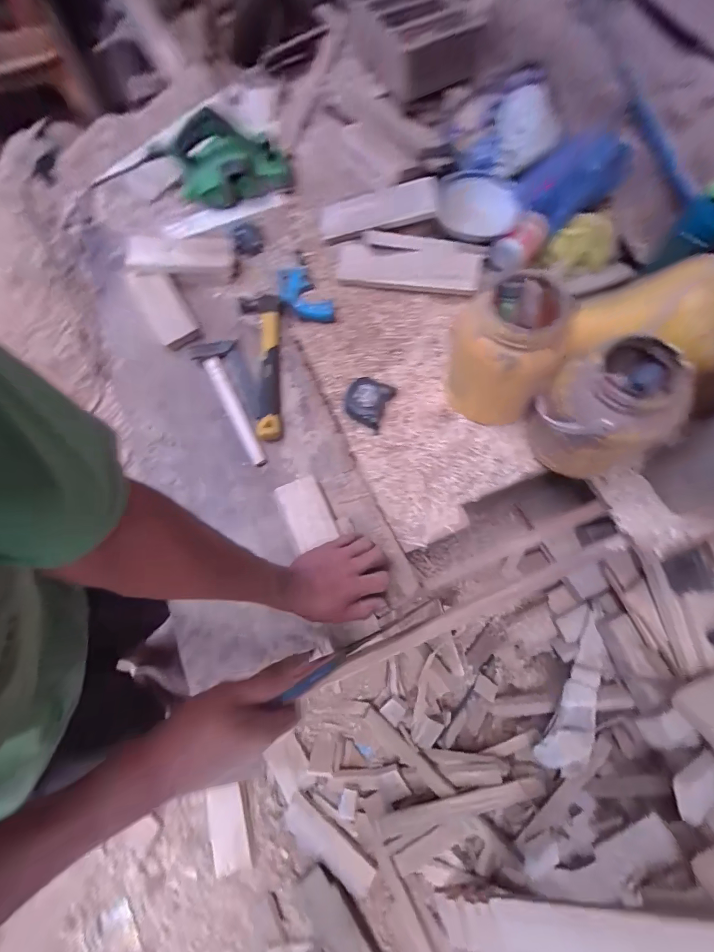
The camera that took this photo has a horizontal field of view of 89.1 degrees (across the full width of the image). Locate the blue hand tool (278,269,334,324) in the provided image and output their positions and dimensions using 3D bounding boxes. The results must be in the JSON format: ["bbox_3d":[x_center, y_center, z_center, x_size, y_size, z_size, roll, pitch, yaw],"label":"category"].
[{"bbox_3d":[-0.110,-0.368,0.740,0.075,0.021,0.133,-33,72,-15],"label":"blue hand tool"}]

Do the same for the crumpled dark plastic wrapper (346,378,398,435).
[{"bbox_3d":[0.019,-0.135,0.659,0.082,0.036,0.086,23,68,8],"label":"crumpled dark plastic wrapper"}]

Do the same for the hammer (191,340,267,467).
[{"bbox_3d":[-0.219,-0.140,0.651,0.073,0.022,0.270,-24,70,-12],"label":"hammer"}]

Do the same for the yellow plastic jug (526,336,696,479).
[{"bbox_3d":[0.346,-0.075,0.529,0.144,0.229,0.151,1,67,-2],"label":"yellow plastic jug"}]

